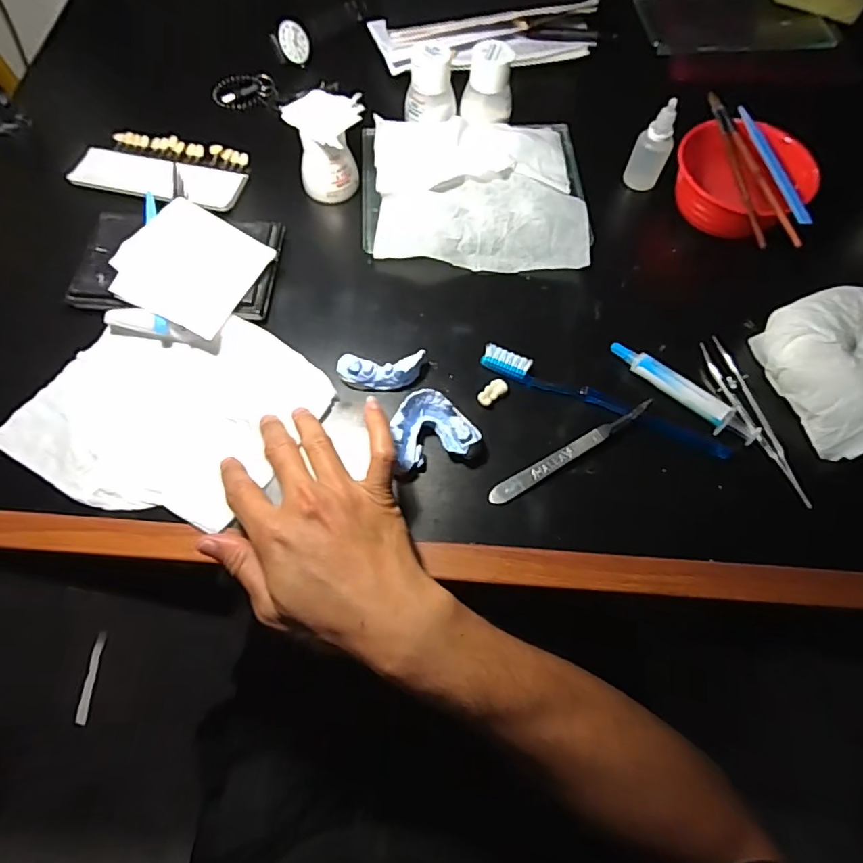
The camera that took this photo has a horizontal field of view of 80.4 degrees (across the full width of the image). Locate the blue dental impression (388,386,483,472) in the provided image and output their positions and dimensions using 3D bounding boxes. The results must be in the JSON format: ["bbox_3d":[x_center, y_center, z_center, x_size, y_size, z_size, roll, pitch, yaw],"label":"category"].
[{"bbox_3d":[0.001,-0.002,0.362,0.057,0.029,0.046,-14,68,-7],"label":"blue dental impression"}]

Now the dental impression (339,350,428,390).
[{"bbox_3d":[-0.037,-0.045,0.387,0.063,0.020,0.024,-5,67,-3],"label":"dental impression"}]

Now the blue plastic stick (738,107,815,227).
[{"bbox_3d":[0.280,-0.222,0.422,0.009,0.007,0.138,-7,67,-4],"label":"blue plastic stick"}]

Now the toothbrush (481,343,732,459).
[{"bbox_3d":[0.125,-0.022,0.378,0.187,0.009,0.018,25,69,9],"label":"toothbrush"}]

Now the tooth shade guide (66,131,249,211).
[{"bbox_3d":[-0.246,-0.244,0.473,0.150,0.020,0.078,12,67,4],"label":"tooth shade guide"}]

